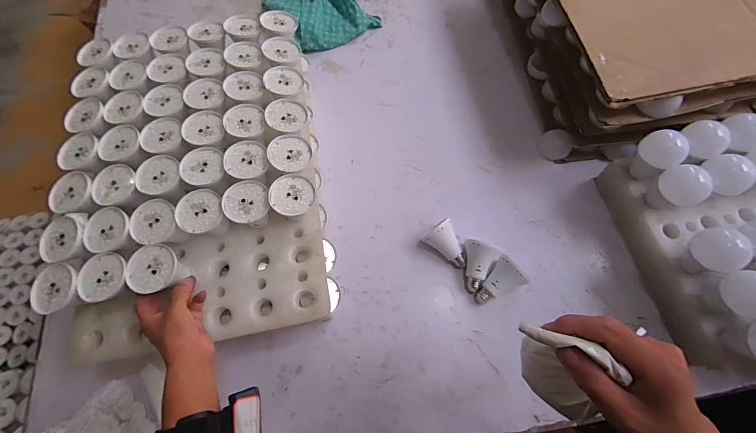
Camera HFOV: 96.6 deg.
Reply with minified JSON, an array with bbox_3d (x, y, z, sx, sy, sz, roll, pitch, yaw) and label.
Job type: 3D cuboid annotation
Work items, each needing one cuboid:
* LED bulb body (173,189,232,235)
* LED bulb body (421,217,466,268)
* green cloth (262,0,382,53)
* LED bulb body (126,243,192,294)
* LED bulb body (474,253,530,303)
[{"bbox_3d":[-0.252,0.000,0.502,0.062,0.057,0.065,-1,70,2],"label":"LED bulb body"},{"bbox_3d":[0.132,0.057,0.626,0.061,0.059,0.083,-35,72,-10],"label":"LED bulb body"},{"bbox_3d":[-0.161,-0.566,0.869,0.251,0.067,0.295,-24,71,-7],"label":"green cloth"},{"bbox_3d":[-0.301,0.078,0.472,0.065,0.059,0.063,7,70,4],"label":"LED bulb body"},{"bbox_3d":[0.209,0.117,0.595,0.083,0.057,0.061,-30,72,-9],"label":"LED bulb body"}]

